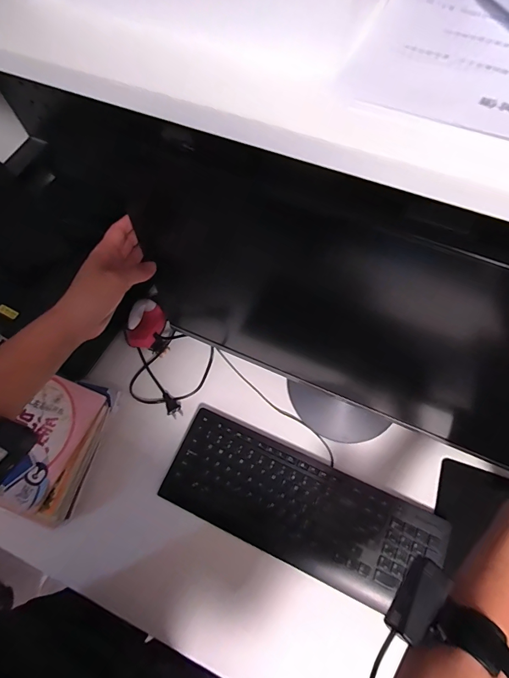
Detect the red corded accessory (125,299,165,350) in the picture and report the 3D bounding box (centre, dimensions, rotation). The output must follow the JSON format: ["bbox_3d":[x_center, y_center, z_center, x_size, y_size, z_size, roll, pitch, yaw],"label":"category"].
[{"bbox_3d":[-0.191,-0.025,0.660,0.049,0.061,0.084,17,67,8],"label":"red corded accessory"}]

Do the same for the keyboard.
[{"bbox_3d":[0.069,0.255,0.571,0.409,0.017,0.153,23,68,11],"label":"keyboard"}]

